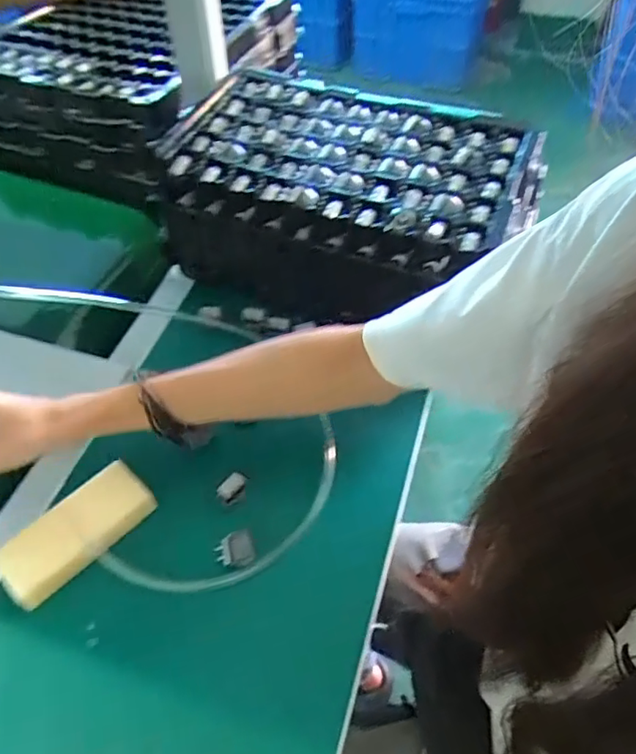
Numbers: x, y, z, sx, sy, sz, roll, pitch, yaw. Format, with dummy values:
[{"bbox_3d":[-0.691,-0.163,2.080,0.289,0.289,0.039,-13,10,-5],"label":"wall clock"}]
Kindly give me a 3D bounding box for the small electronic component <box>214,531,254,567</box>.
[{"bbox_3d":[-0.067,0.139,0.464,0.031,0.011,0.025,-11,54,-7],"label":"small electronic component"}]

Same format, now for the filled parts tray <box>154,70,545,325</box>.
[{"bbox_3d":[0.033,-0.183,0.607,0.356,0.125,0.199,17,55,13],"label":"filled parts tray"}]

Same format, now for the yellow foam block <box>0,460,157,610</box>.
[{"bbox_3d":[-0.198,0.124,0.469,0.047,0.034,0.120,38,63,25],"label":"yellow foam block"}]

